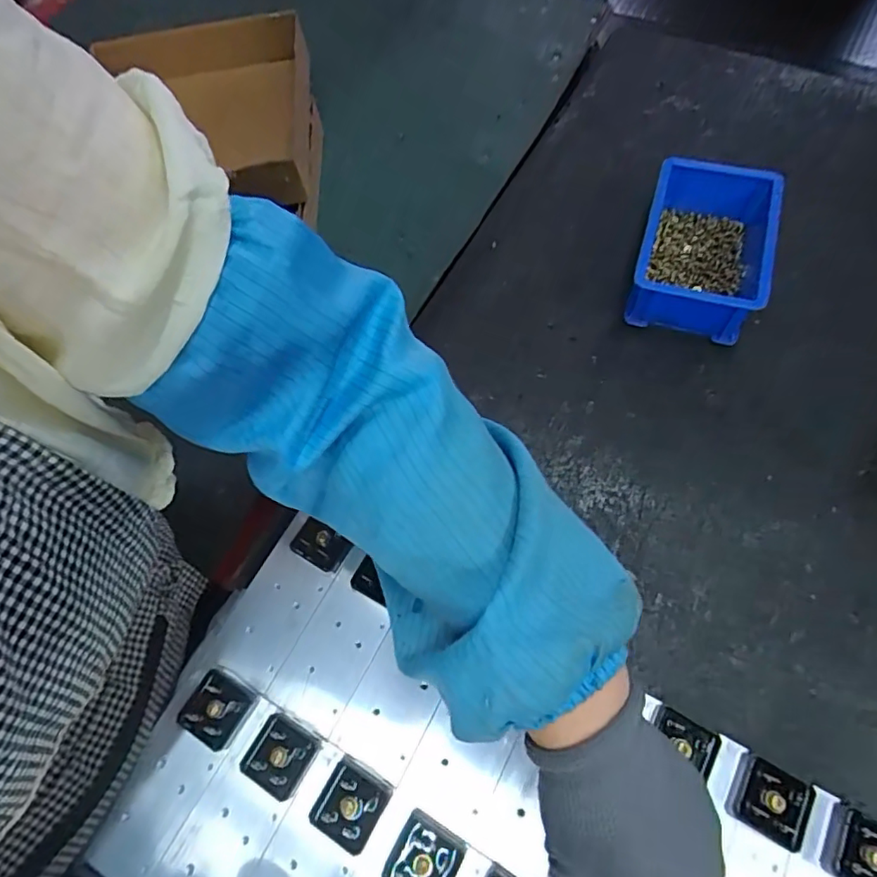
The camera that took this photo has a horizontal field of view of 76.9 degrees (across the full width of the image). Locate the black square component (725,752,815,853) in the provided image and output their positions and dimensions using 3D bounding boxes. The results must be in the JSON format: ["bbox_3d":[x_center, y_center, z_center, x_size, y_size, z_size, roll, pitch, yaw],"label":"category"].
[{"bbox_3d":[0.180,0.197,0.301,0.036,0.015,0.035,27,70,17],"label":"black square component"}]

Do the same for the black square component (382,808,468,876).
[{"bbox_3d":[-0.007,0.233,0.302,0.036,0.017,0.038,23,69,16],"label":"black square component"}]

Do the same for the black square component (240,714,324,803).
[{"bbox_3d":[-0.093,0.189,0.329,0.036,0.016,0.036,28,70,18],"label":"black square component"}]

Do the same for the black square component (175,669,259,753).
[{"bbox_3d":[-0.135,0.166,0.337,0.033,0.015,0.035,24,69,16],"label":"black square component"}]

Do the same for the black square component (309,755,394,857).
[{"bbox_3d":[-0.050,0.210,0.317,0.035,0.014,0.037,24,69,16],"label":"black square component"}]

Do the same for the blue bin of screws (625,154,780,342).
[{"bbox_3d":[0.227,-0.159,0.473,0.104,0.060,0.153,16,63,9],"label":"blue bin of screws"}]

